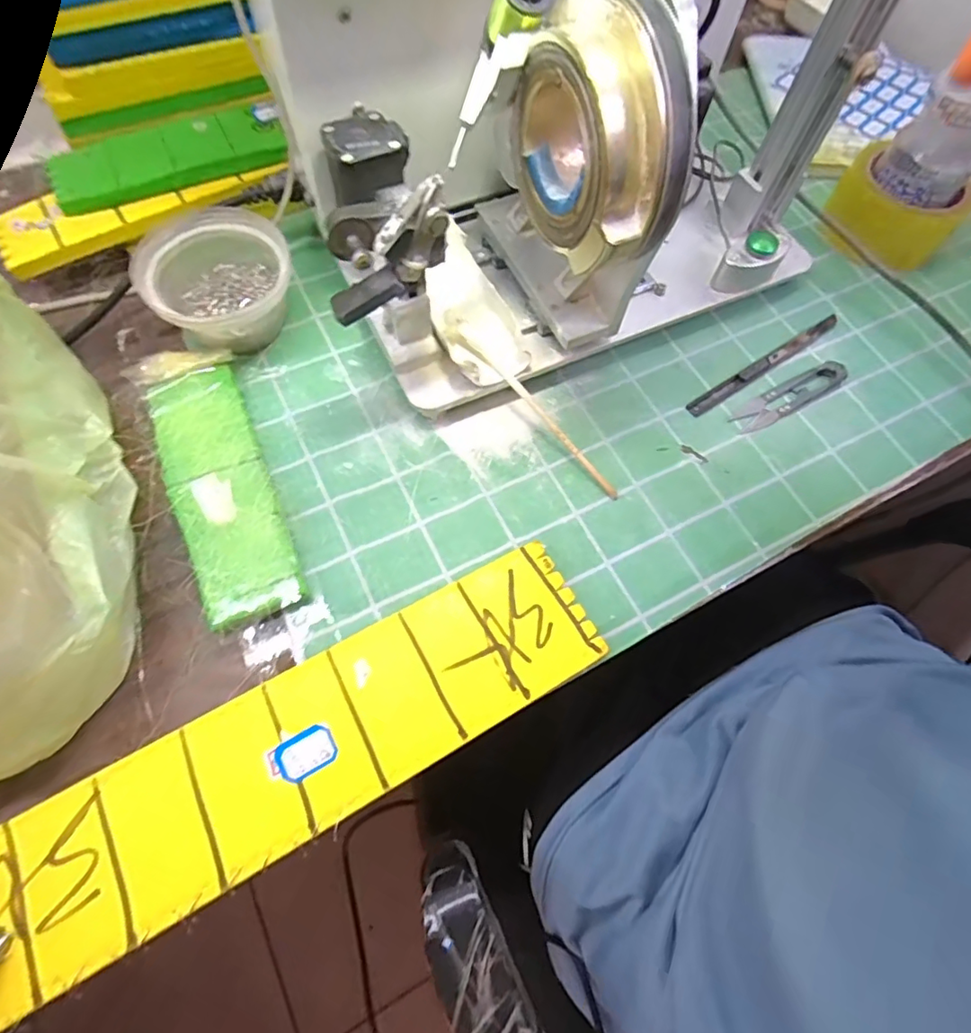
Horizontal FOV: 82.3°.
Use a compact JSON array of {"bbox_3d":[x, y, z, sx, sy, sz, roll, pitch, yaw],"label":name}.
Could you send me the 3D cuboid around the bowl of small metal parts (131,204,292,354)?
[{"bbox_3d":[-0.187,-0.164,0.397,0.096,0.067,0.079,-20,68,-12],"label":"bowl of small metal parts"}]

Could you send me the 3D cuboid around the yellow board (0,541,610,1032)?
[{"bbox_3d":[-0.096,0.121,0.288,0.337,0.011,0.075,-27,66,-15],"label":"yellow board"}]

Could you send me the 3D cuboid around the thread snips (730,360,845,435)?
[{"bbox_3d":[0.226,-0.091,0.412,0.101,0.008,0.023,-26,66,-15],"label":"thread snips"}]

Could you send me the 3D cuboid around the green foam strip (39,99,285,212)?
[{"bbox_3d":[-0.241,-0.279,0.430,0.171,0.017,0.067,-20,68,-13],"label":"green foam strip"}]

